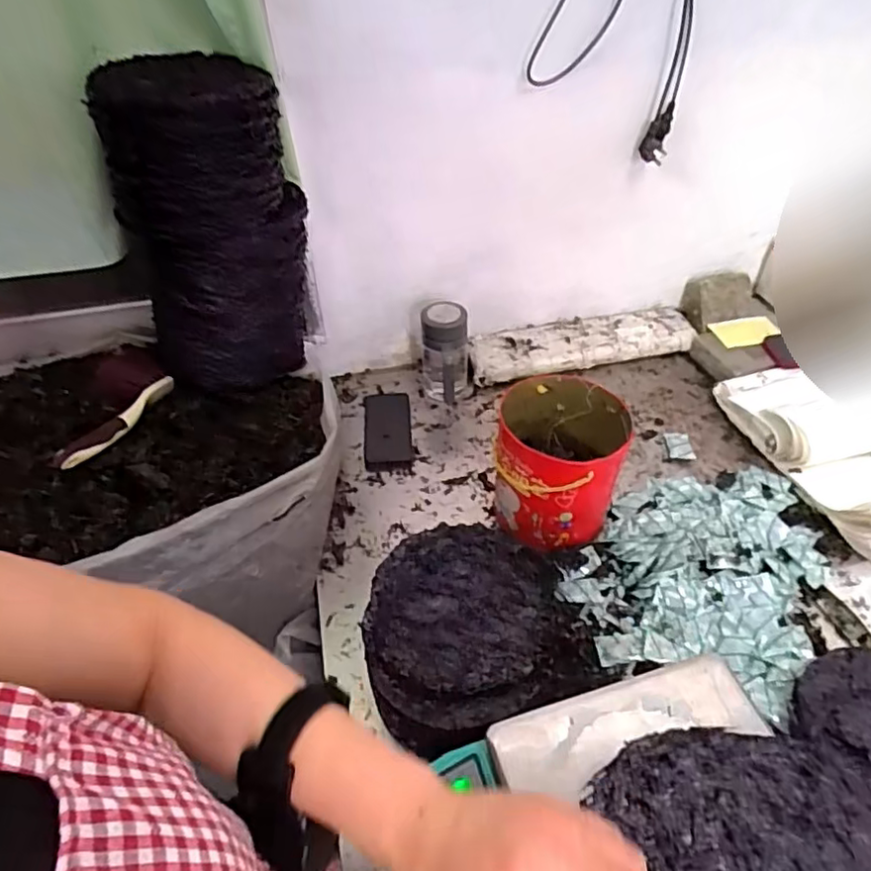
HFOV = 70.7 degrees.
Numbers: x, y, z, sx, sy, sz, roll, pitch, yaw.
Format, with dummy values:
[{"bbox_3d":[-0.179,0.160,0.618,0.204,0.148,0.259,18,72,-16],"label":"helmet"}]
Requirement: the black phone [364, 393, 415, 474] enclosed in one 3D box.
[{"bbox_3d":[-0.080,-0.010,1.027,0.077,0.008,0.173,-6,45,-2],"label":"black phone"}]

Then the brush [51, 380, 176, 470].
[{"bbox_3d":[-0.414,-0.020,0.807,0.040,0.031,0.208,7,33,10],"label":"brush"}]

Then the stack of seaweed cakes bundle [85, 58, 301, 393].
[{"bbox_3d":[-0.288,-0.265,0.816,0.227,0.370,0.173,-14,46,-10],"label":"stack of seaweed cakes bundle"}]

